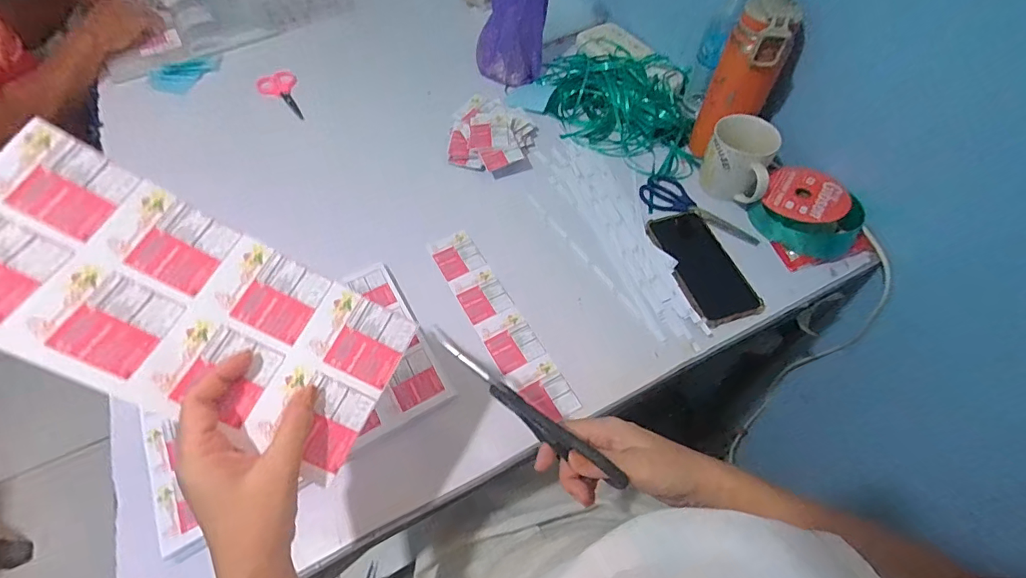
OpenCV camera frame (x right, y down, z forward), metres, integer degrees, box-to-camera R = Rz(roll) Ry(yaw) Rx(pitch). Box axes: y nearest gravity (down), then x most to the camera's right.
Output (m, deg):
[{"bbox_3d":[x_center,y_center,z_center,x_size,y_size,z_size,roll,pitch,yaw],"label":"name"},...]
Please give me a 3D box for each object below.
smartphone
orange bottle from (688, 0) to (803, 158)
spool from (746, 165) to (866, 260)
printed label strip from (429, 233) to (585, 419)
[{"bbox_3d":[0.237,-0.035,0.589,0.084,0.013,0.175,-15,58,-9],"label":"smartphone"},{"bbox_3d":[0.308,-0.280,0.625,0.076,0.213,0.080,22,60,15],"label":"orange bottle"},{"bbox_3d":[0.386,-0.100,0.609,0.104,0.045,0.131,-23,60,-13],"label":"spool"},{"bbox_3d":[-0.021,0.033,0.562,0.059,0.005,0.281,-26,60,-15],"label":"printed label strip"}]

